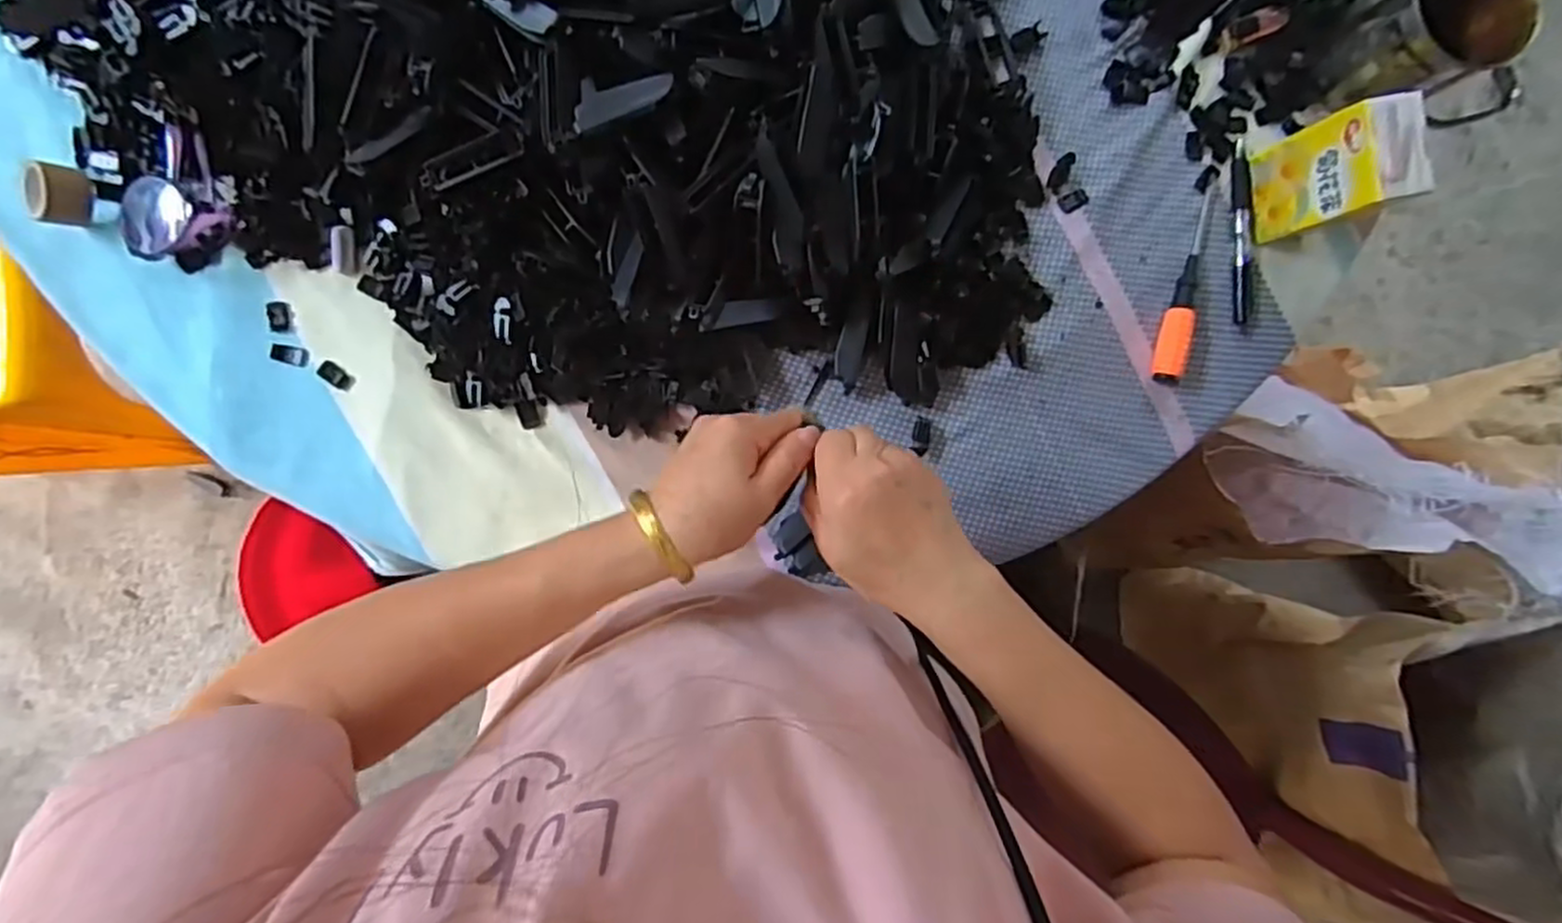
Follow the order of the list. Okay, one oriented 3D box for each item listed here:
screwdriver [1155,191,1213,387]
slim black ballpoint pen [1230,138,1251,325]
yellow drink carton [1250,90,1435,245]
[{"bbox_3d":[0.301,-0.130,0.547,0.020,0.020,0.144,12,92,-5],"label":"screwdriver"},{"bbox_3d":[0.347,-0.174,0.557,0.015,0.008,0.135,-2,93,-4],"label":"slim black ballpoint pen"},{"bbox_3d":[0.379,-0.199,0.505,0.040,0.103,0.066,-13,94,-3],"label":"yellow drink carton"}]

